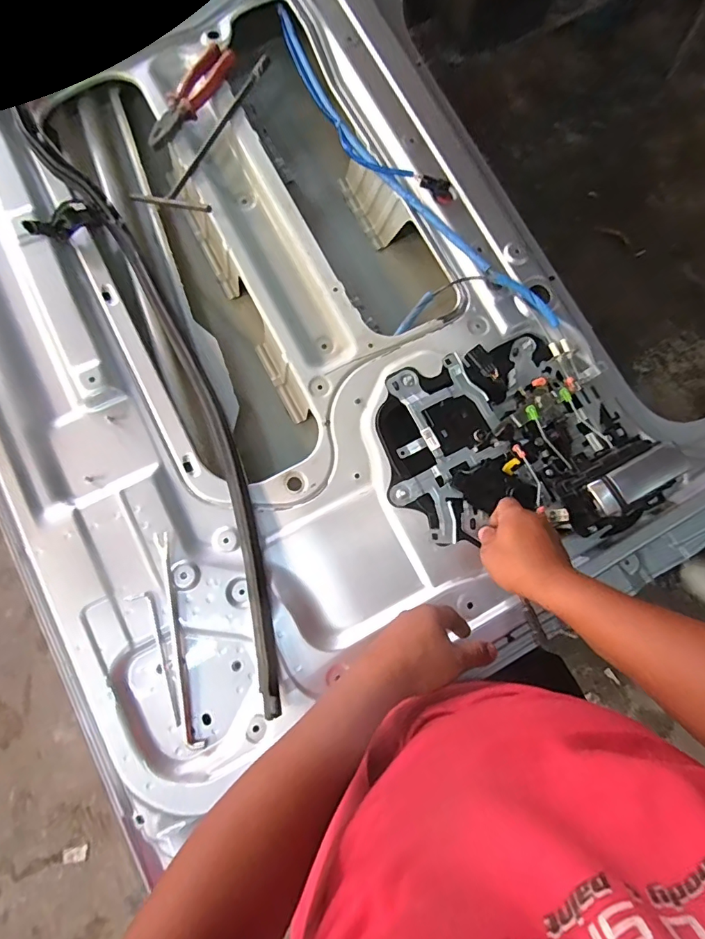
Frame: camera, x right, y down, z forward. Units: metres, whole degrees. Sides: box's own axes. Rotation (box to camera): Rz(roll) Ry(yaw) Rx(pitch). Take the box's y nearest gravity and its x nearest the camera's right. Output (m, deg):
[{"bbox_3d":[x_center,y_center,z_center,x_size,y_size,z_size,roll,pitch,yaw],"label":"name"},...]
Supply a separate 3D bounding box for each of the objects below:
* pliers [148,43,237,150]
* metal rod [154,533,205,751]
[{"bbox_3d":[-0.247,-0.571,0.696,0.060,0.020,0.202,26,80,2],"label":"pliers"},{"bbox_3d":[-0.210,0.202,0.551,0.019,0.021,0.250,-13,78,-3],"label":"metal rod"}]

